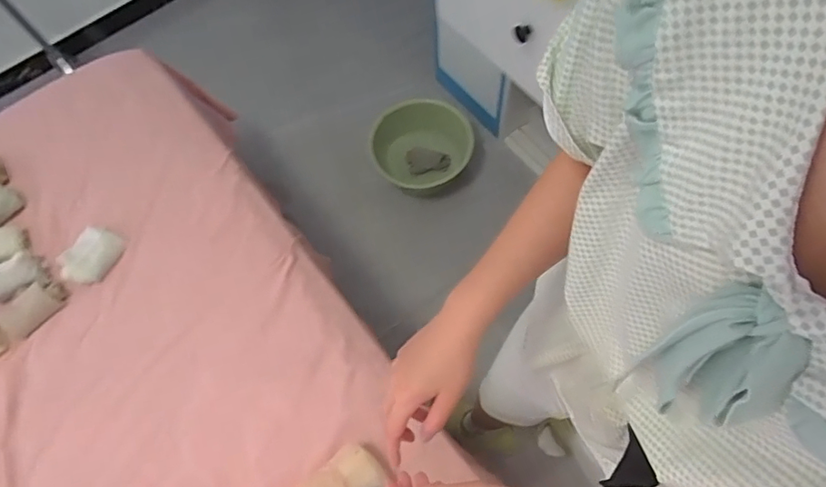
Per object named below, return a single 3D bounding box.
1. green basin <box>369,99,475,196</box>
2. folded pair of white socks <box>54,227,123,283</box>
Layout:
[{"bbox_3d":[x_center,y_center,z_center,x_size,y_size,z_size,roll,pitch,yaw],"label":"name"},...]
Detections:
[{"bbox_3d":[0.023,-0.283,1.545,0.304,0.154,0.249,10,68,9],"label":"green basin"},{"bbox_3d":[-0.574,0.022,0.903,0.078,0.042,0.113,30,71,15],"label":"folded pair of white socks"}]

